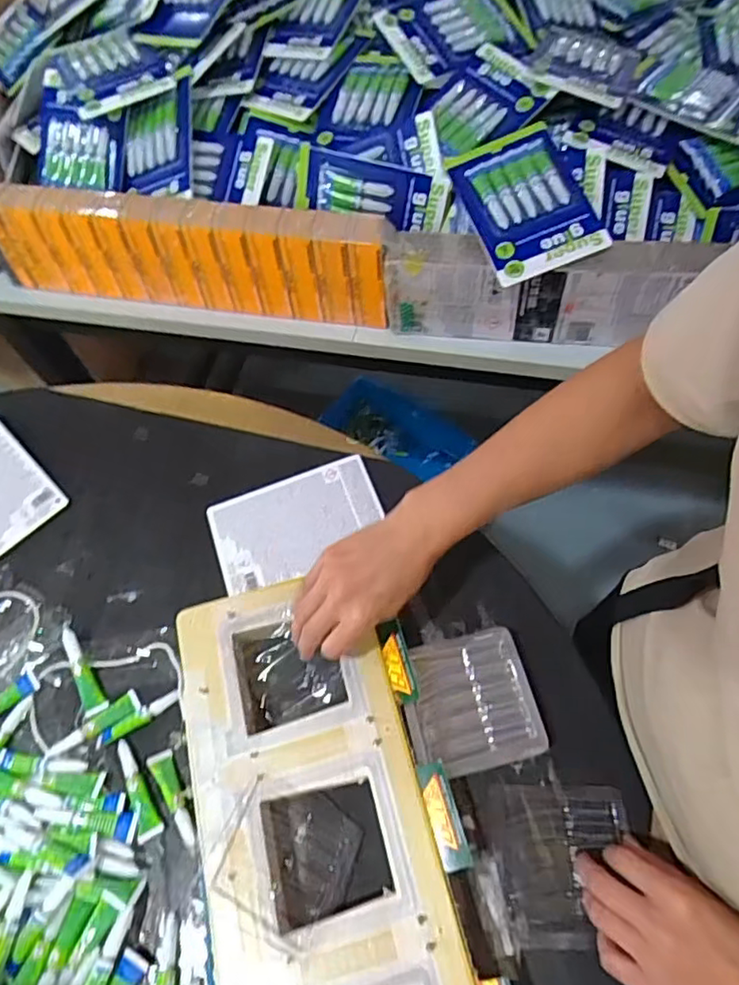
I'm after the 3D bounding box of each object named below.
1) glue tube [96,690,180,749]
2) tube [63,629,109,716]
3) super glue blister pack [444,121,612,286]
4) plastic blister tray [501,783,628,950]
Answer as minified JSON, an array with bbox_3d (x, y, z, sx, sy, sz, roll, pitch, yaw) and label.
[{"bbox_3d":[-0.202,0.198,0.535,0.076,0.007,0.014,-31,63,-9],"label":"glue tube"},{"bbox_3d":[-0.265,0.163,0.560,0.019,0.017,0.084,-31,63,-9],"label":"tube"},{"bbox_3d":[0.164,-0.304,0.634,0.124,0.027,0.167,-22,73,3],"label":"super glue blister pack"},{"bbox_3d":[0.148,0.278,0.461,0.090,0.022,0.104,2,60,4],"label":"plastic blister tray"}]

